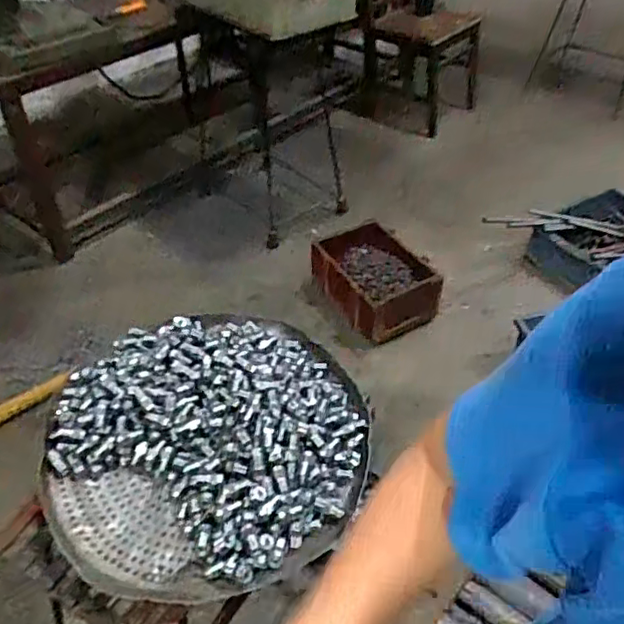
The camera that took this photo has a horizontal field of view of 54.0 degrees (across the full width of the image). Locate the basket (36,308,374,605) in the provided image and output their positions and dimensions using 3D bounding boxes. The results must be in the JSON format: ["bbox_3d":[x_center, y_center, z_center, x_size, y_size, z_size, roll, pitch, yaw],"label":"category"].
[{"bbox_3d":[-0.123,0.136,0.729,0.364,0.070,0.370,-5,44,-5],"label":"basket"}]

